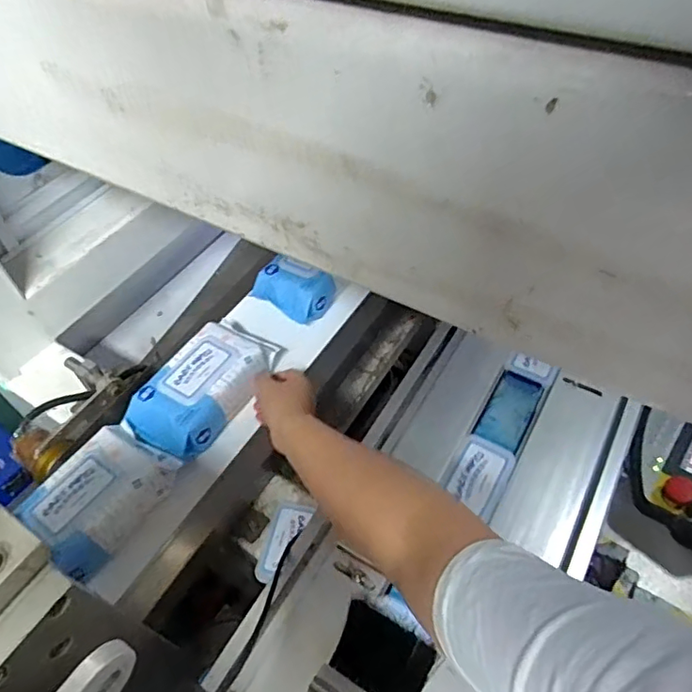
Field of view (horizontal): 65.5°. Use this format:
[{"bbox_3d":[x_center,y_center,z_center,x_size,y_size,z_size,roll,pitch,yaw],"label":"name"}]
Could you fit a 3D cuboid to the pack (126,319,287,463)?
[{"bbox_3d":[-0.178,0.052,0.671,0.104,0.054,0.175,26,57,22],"label":"pack"}]

